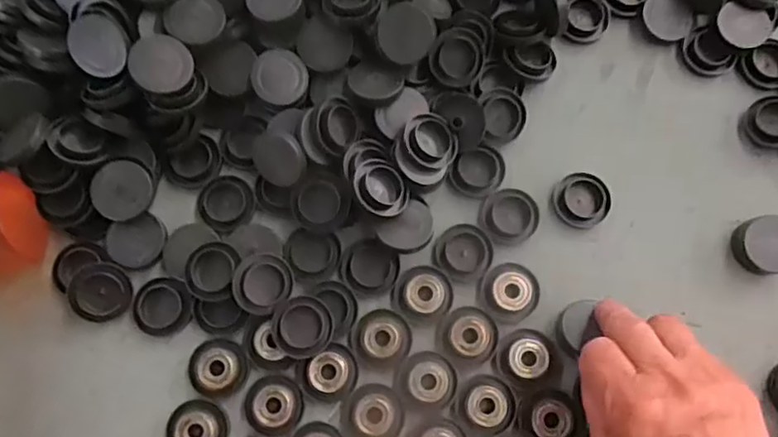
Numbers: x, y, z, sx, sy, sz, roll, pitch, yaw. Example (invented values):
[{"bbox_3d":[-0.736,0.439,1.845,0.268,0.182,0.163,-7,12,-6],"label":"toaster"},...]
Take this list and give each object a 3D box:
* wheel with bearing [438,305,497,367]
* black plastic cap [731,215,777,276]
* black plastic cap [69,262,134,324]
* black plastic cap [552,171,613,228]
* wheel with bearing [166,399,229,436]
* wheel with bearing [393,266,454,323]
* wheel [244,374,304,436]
[{"bbox_3d":[0.044,0.065,0.335,0.033,0.005,0.031,0,79,0],"label":"wheel with bearing"},{"bbox_3d":[0.215,0.015,0.342,0.032,0.016,0.033,0,79,0],"label":"black plastic cap"},{"bbox_3d":[-0.160,0.041,0.335,0.031,0.010,0.031,37,77,-19],"label":"black plastic cap"},{"bbox_3d":[0.115,-0.011,0.355,0.034,0.007,0.031,0,79,0],"label":"black plastic cap"},{"bbox_3d":[-0.104,0.114,0.323,0.030,0.008,0.032,0,79,0],"label":"wheel with bearing"},{"bbox_3d":[0.020,0.042,0.340,0.032,0.007,0.030,0,79,0],"label":"wheel with bearing"},{"bbox_3d":[-0.062,0.101,0.324,0.030,0.006,0.031,0,79,0],"label":"wheel"}]

